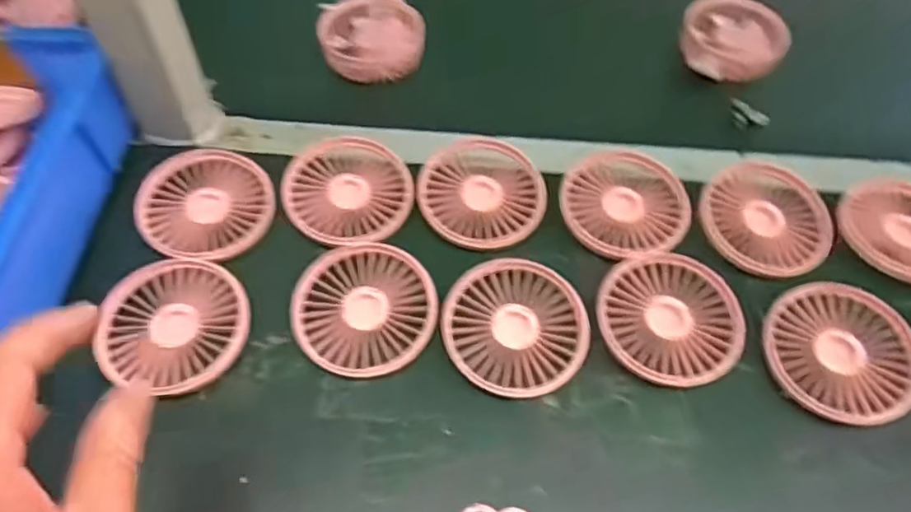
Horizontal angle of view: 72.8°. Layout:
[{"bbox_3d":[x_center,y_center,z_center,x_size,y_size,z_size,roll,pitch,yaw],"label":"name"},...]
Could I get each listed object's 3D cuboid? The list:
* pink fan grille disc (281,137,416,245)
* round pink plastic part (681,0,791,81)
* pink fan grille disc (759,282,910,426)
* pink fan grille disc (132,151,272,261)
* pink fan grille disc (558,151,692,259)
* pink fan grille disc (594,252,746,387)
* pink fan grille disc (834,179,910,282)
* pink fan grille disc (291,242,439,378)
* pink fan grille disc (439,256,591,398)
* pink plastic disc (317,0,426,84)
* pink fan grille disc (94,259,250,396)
[{"bbox_3d":[-0.076,-0.048,0.443,0.086,0.012,0.092,1,56,-2],"label":"pink fan grille disc"},{"bbox_3d":[0.248,-0.198,0.560,0.085,0.038,0.083,-1,58,2],"label":"round pink plastic part"},{"bbox_3d":[0.239,0.058,0.386,0.084,0.016,0.089,1,56,-2],"label":"pink fan grille disc"},{"bbox_3d":[-0.177,-0.037,0.435,0.098,0.011,0.086,38,62,20],"label":"pink fan grille disc"},{"bbox_3d":[0.118,-0.038,0.441,0.086,0.009,0.090,1,56,-2],"label":"pink fan grille disc"},{"bbox_3d":[0.137,0.038,0.397,0.088,0.010,0.086,1,56,-2],"label":"pink fan grille disc"},{"bbox_3d":[0.318,-0.019,0.428,0.081,0.014,0.082,1,56,-2],"label":"pink fan grille disc"},{"bbox_3d":[-0.057,0.033,0.393,0.087,0.012,0.086,1,56,-2],"label":"pink fan grille disc"},{"bbox_3d":[0.037,0.042,0.389,0.087,0.010,0.086,1,56,-2],"label":"pink fan grille disc"},{"bbox_3d":[-0.075,-0.199,0.561,0.089,0.031,0.082,-12,58,-11],"label":"pink plastic disc"},{"bbox_3d":[-0.173,0.041,0.382,0.088,0.013,0.083,-1,58,2],"label":"pink fan grille disc"}]

